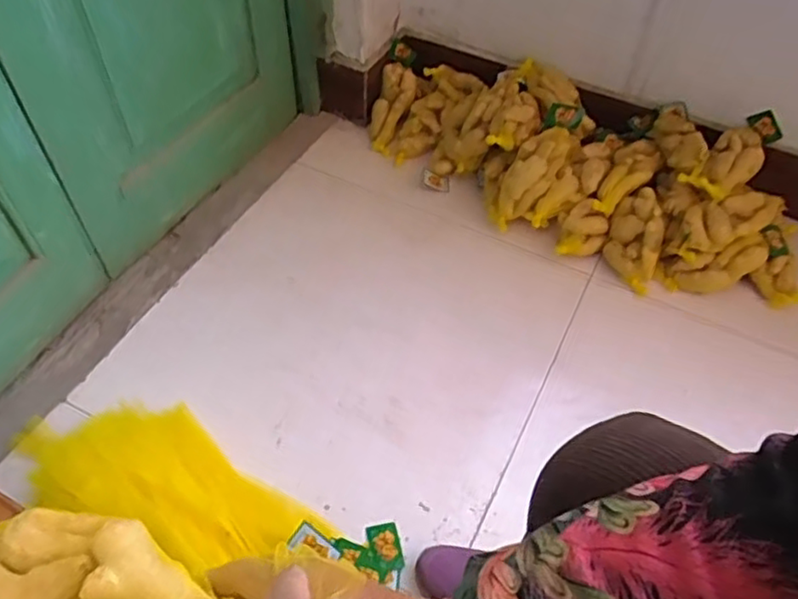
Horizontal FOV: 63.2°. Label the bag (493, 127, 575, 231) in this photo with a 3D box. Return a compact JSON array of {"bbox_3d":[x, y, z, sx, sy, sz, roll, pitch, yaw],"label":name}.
[{"bbox_3d":[0.230,-0.216,1.142,0.074,0.198,0.075,41,17,25],"label":"bag"}]

